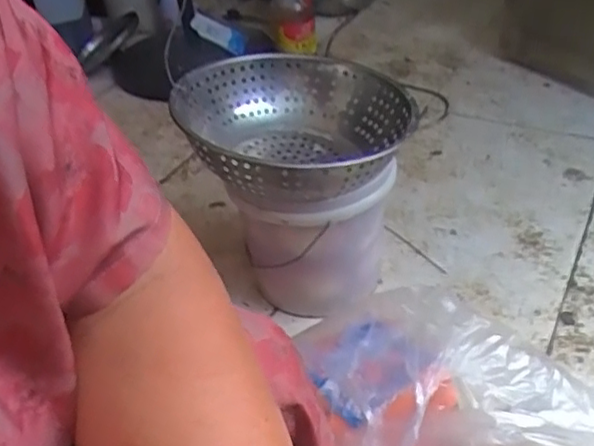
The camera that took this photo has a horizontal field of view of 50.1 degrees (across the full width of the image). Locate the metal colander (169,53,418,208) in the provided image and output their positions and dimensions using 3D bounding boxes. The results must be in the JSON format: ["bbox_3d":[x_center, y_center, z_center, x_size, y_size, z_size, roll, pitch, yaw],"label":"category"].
[{"bbox_3d":[0.001,-0.131,0.880,0.303,0.119,0.308,-3,39,3],"label":"metal colander"}]

